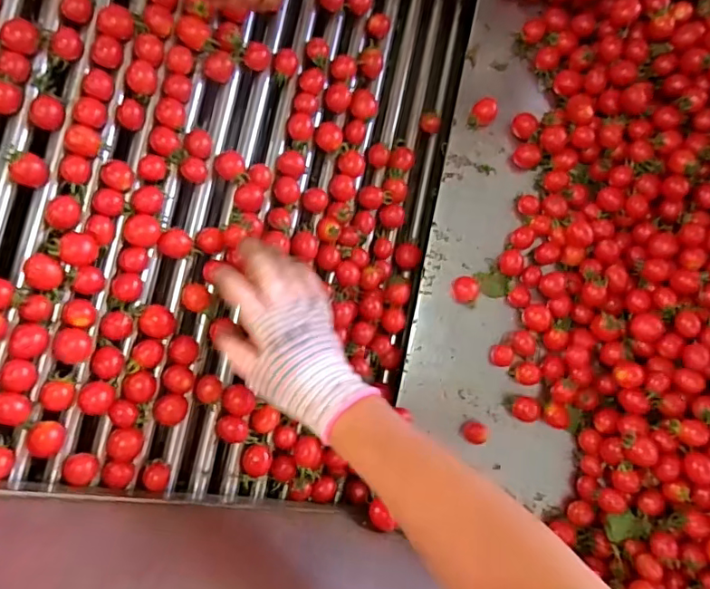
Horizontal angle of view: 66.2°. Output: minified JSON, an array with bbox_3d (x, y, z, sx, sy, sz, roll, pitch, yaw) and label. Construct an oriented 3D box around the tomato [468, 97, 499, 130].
[{"bbox_3d":[0.145,-0.205,0.618,0.027,0.021,0.033,36,81,-3],"label":"tomato"}]

